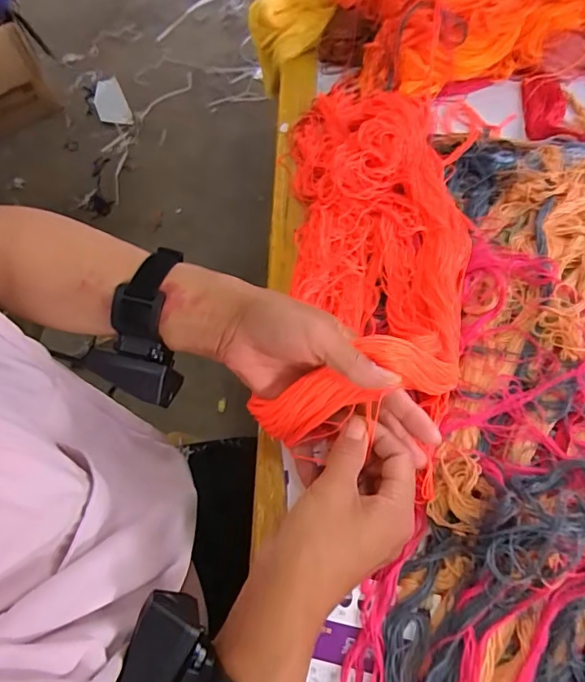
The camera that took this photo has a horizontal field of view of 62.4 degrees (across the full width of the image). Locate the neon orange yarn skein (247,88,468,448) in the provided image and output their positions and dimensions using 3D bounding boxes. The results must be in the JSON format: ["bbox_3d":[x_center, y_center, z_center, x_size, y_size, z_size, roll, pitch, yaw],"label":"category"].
[{"bbox_3d":[0.069,-0.106,0.441,0.166,0.070,0.406,1,56,4],"label":"neon orange yarn skein"}]

